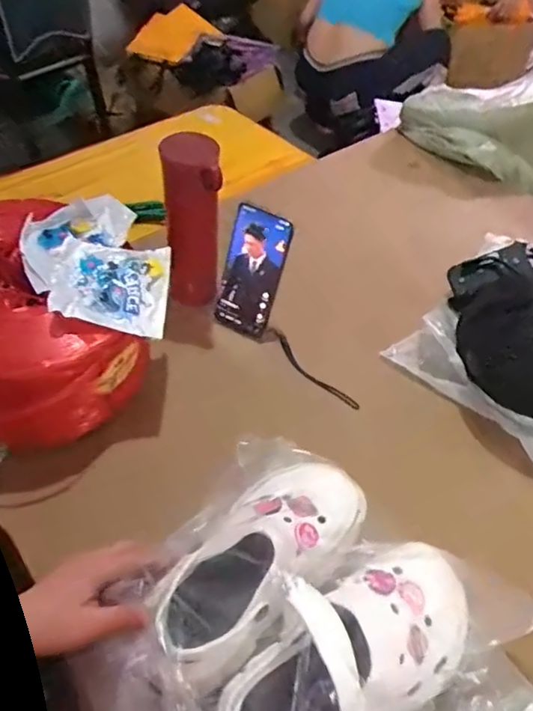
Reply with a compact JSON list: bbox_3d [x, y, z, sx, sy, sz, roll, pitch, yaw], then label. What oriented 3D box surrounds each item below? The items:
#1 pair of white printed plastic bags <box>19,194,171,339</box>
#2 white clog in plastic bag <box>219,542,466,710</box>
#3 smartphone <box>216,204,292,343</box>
[{"bbox_3d":[-0.177,-0.096,0.597,0.135,0.034,0.205,-24,55,-23],"label":"pair of white printed plastic bags"},{"bbox_3d":[0.065,0.222,0.427,0.221,0.083,0.107,-23,55,-22],"label":"white clog in plastic bag"},{"bbox_3d":[-0.019,-0.099,0.691,0.067,0.157,0.015,22,29,8],"label":"smartphone"}]

